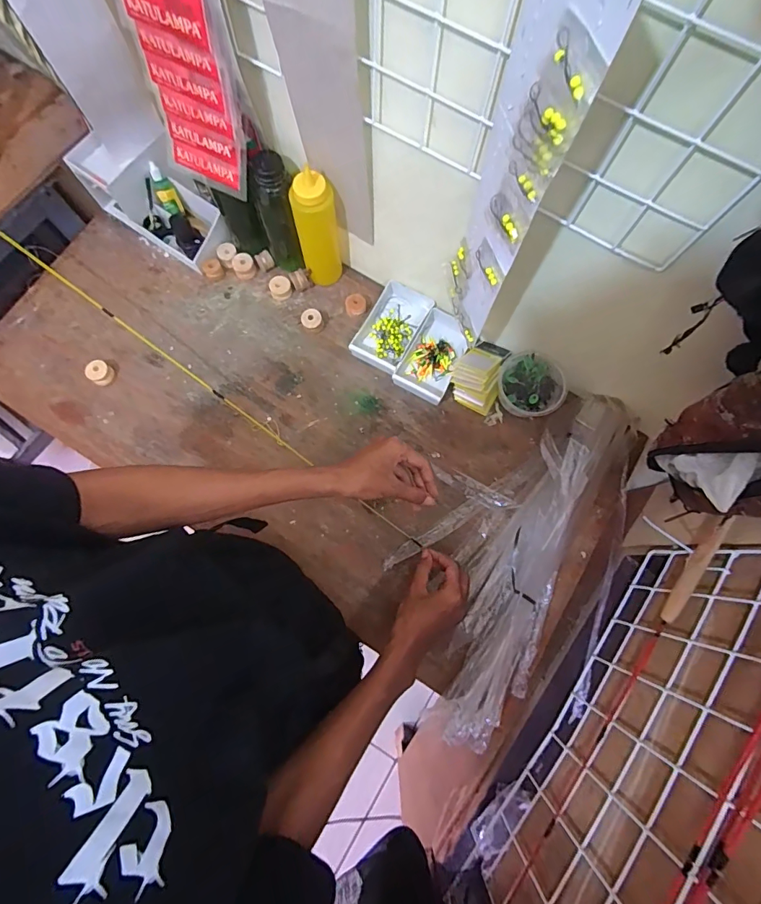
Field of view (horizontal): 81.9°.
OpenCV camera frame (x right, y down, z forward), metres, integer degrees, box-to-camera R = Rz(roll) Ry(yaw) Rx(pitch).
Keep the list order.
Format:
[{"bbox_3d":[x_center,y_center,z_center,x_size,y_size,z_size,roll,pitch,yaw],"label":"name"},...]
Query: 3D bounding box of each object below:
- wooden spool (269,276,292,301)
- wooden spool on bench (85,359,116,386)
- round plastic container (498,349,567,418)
[{"bbox_3d":[-0.167,-0.274,0.734,0.035,0.028,0.031,-17,78,-5],"label":"wooden spool"},{"bbox_3d":[-0.444,-0.125,0.694,0.031,0.029,0.035,28,78,5],"label":"wooden spool on bench"},{"bbox_3d":[0.231,-0.102,0.686,0.104,0.054,0.100,22,78,4],"label":"round plastic container"}]

